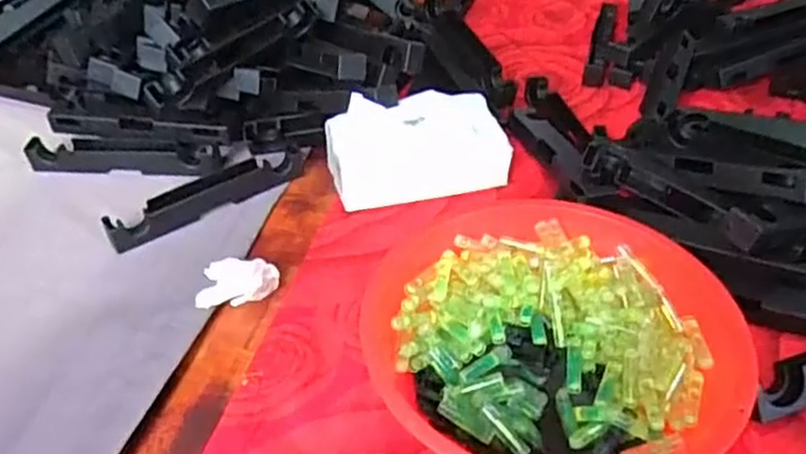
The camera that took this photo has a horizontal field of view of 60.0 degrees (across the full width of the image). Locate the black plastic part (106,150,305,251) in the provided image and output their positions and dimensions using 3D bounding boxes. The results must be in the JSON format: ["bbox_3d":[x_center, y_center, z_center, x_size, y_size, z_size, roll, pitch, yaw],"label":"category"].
[{"bbox_3d":[-0.176,-0.032,0.670,0.209,0.026,0.040,-26,47,-27],"label":"black plastic part"}]

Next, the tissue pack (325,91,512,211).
[{"bbox_3d":[0.015,-0.081,0.676,0.167,0.090,0.076,-10,41,-11],"label":"tissue pack"}]

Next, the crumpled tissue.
[{"bbox_3d":[-0.136,0.048,0.573,0.051,0.029,0.053,9,41,11],"label":"crumpled tissue"}]

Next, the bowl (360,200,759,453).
[{"bbox_3d":[0.102,0.082,0.496,0.243,0.075,0.231,0,40,0],"label":"bowl"}]

